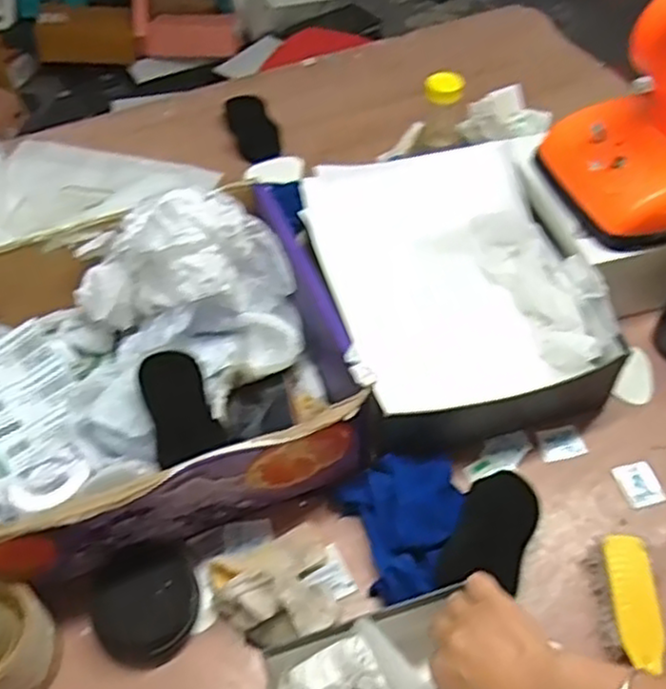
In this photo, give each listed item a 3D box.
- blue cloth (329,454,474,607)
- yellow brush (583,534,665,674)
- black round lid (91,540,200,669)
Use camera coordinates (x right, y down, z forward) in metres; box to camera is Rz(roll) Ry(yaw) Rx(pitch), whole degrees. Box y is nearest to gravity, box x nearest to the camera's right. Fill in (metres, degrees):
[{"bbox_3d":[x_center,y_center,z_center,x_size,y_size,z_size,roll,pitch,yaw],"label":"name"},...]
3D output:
[{"bbox_3d":[0.076,0.163,0.680,0.118,0.040,0.130,-18,54,-13],"label":"blue cloth"},{"bbox_3d":[0.247,0.269,0.599,0.048,0.038,0.229,3,52,4],"label":"yellow brush"},{"bbox_3d":[-0.165,0.227,0.639,0.089,0.015,0.097,-1,71,2],"label":"black round lid"}]

